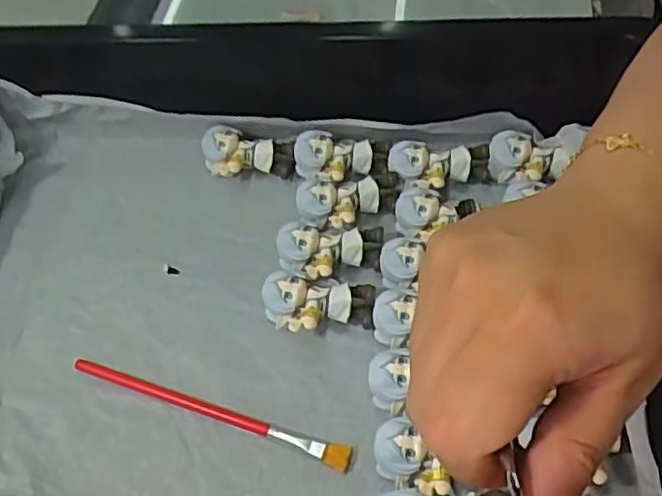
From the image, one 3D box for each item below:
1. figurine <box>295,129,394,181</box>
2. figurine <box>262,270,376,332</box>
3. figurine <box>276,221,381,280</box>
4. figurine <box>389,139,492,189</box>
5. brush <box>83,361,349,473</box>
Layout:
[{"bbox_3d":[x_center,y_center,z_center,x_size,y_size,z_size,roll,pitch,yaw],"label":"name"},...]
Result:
[{"bbox_3d":[0.008,-0.060,0.428,0.061,0.029,0.032,-7,56,0],"label":"figurine"},{"bbox_3d":[-0.006,0.032,0.370,0.060,0.028,0.034,-7,56,0],"label":"figurine"},{"bbox_3d":[0.000,0.003,0.387,0.061,0.026,0.031,-3,56,3],"label":"figurine"},{"bbox_3d":[0.070,-0.052,0.420,0.063,0.027,0.037,5,57,9],"label":"figurine"},{"bbox_3d":[-0.067,0.086,0.353,0.164,0.005,0.012,16,59,15],"label":"brush"}]

